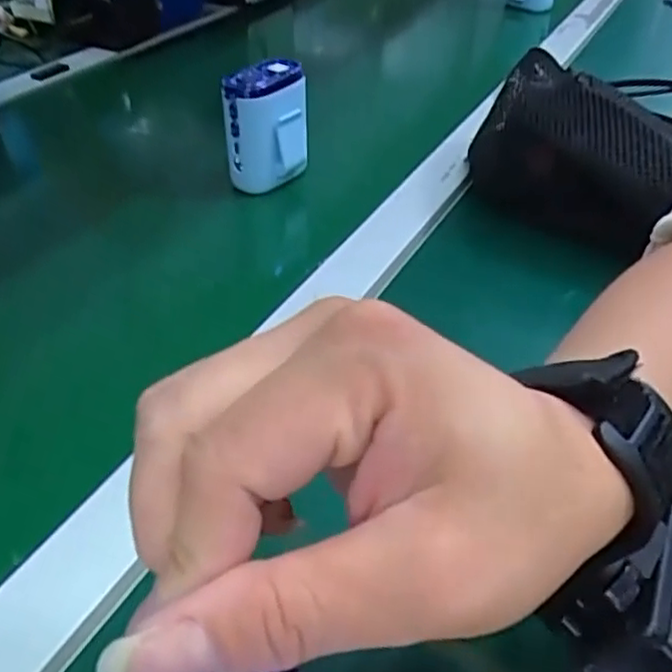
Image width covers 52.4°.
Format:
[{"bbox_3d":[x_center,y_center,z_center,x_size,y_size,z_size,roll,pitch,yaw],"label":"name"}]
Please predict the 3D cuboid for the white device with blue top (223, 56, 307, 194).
[{"bbox_3d":[-0.052,-0.159,0.517,0.060,0.081,0.046,-3,41,-5],"label":"white device with blue top"}]

